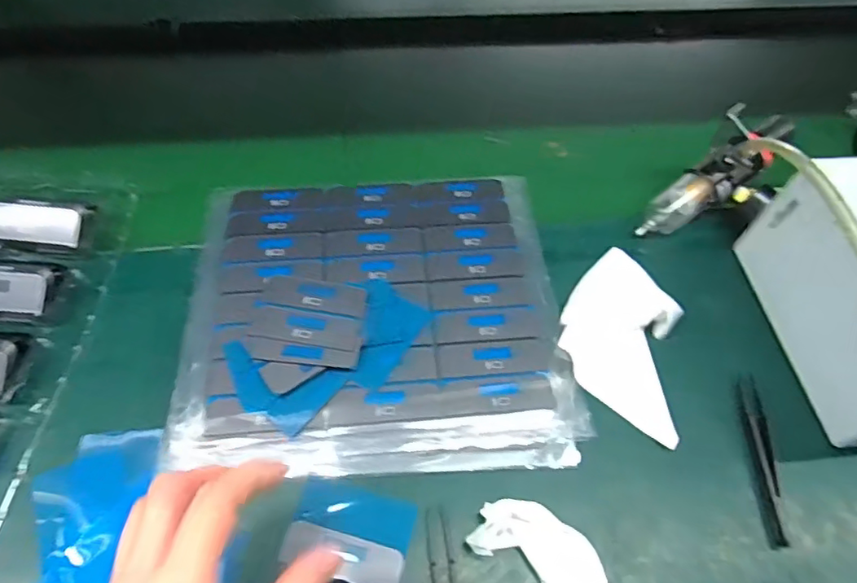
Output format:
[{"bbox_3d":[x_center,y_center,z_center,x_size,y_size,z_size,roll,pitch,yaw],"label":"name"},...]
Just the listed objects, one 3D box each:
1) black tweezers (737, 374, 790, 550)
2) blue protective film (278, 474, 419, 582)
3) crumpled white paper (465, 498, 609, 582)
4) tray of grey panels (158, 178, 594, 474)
[{"bbox_3d":[0.217,0.106,0.354,0.016,0.008,0.111,7,56,2],"label":"black tweezers"},{"bbox_3d":[-0.046,0.144,0.322,0.070,0.006,0.049,16,61,2],"label":"blue protective film"},{"bbox_3d":[0.069,0.153,0.314,0.084,0.010,0.045,32,60,18],"label":"crumpled white paper"},{"bbox_3d":[-0.037,0.009,0.392,0.260,0.024,0.232,-1,56,-5],"label":"tray of grey panels"}]

